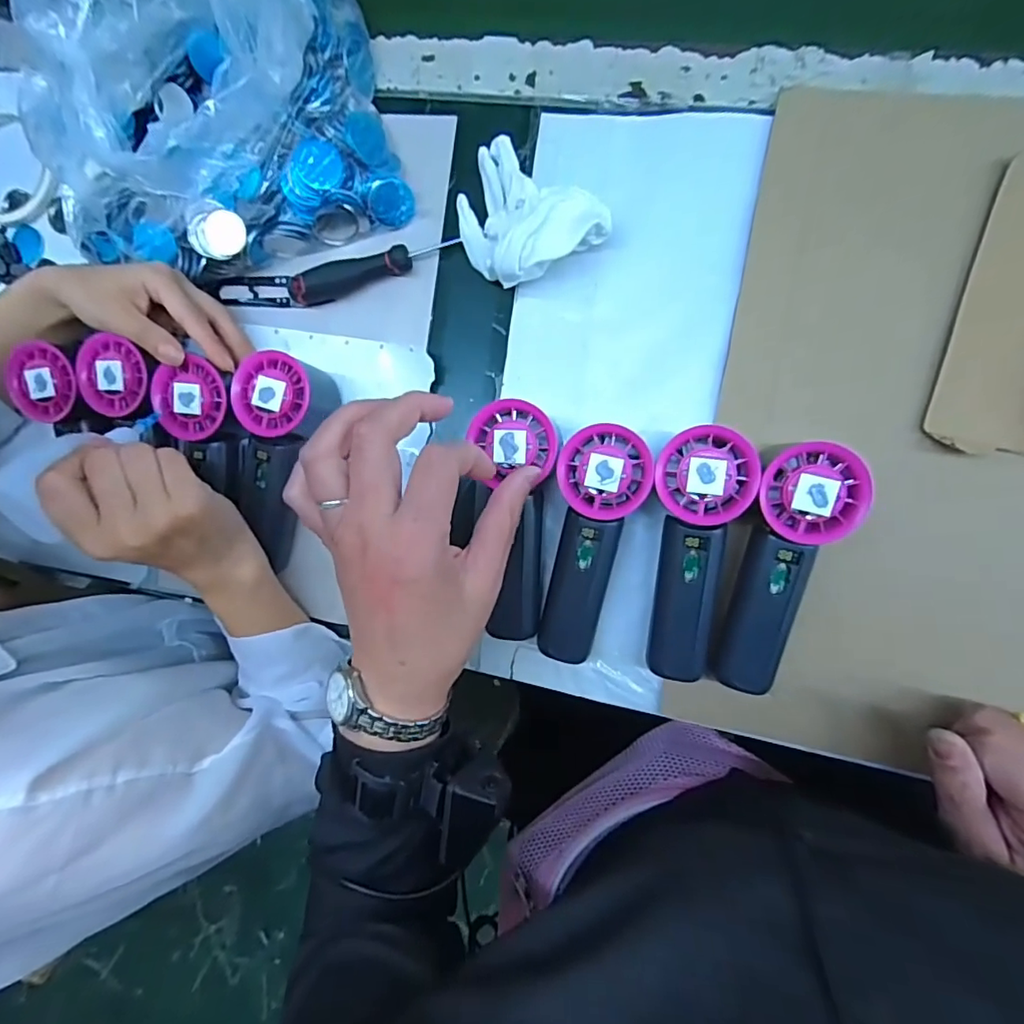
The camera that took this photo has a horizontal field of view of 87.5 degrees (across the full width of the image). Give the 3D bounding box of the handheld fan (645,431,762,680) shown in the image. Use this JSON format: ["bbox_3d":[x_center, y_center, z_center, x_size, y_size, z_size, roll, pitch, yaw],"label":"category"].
[{"bbox_3d":[0.117,0.028,0.334,0.058,0.058,0.153,1,90,9],"label":"handheld fan"}]

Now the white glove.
[{"bbox_3d":[0.004,-0.191,0.353,0.100,0.043,0.076,41,96,7],"label":"white glove"}]

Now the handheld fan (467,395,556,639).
[{"bbox_3d":[0.002,0.007,0.348,0.052,0.026,0.150,1,101,9],"label":"handheld fan"}]

